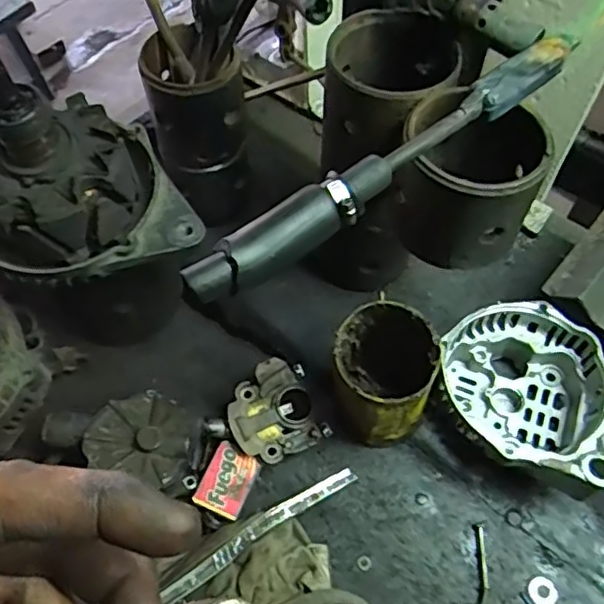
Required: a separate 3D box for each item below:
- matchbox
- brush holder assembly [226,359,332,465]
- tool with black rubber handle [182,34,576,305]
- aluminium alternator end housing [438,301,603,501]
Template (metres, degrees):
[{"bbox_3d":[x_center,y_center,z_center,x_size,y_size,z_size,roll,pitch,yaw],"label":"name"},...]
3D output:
[{"bbox_3d":[-0.057,0.140,0.485,0.037,0.008,0.050,21,60,12],"label":"matchbox"},{"bbox_3d":[-0.023,0.087,0.500,0.070,0.022,0.072,-19,60,-12],"label":"brush holder assembly"},{"bbox_3d":[0.054,-0.078,0.351,0.268,0.034,0.025,-32,63,-18],"label":"tool with black rubber handle"},{"bbox_3d":[0.167,0.071,0.483,0.120,0.072,0.132,14,59,9],"label":"aluminium alternator end housing"}]

